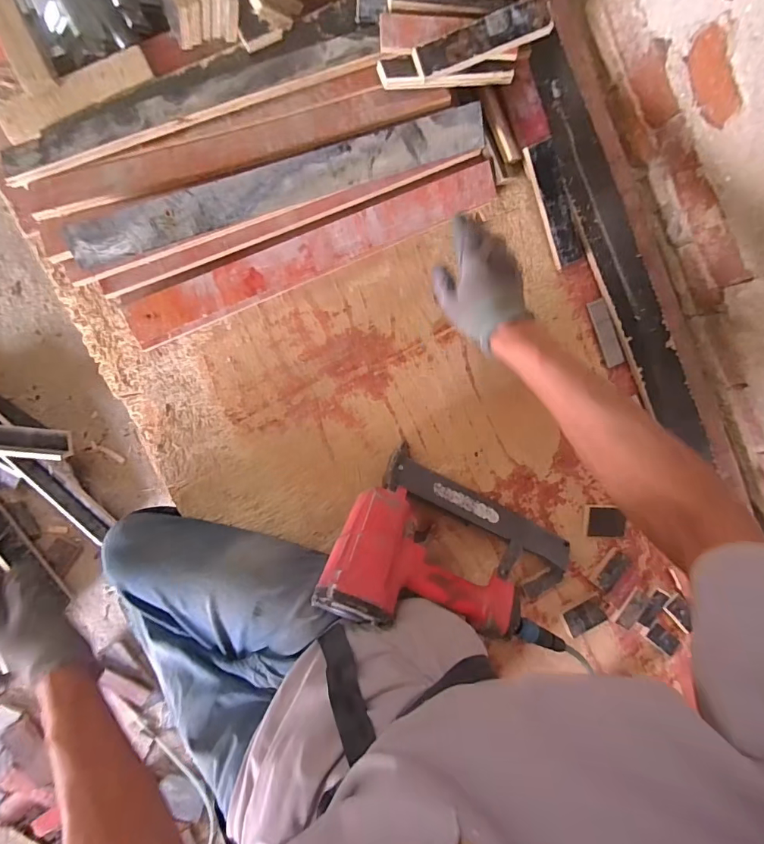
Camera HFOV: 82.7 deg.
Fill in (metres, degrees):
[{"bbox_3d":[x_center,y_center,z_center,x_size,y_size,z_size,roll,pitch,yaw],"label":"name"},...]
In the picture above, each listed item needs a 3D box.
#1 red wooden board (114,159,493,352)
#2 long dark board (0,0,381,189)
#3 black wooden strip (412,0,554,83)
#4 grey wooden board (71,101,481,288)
[{"bbox_3d":[-0.082,-0.219,0.563,0.495,0.015,0.055,-24,117,-4],"label":"red wooden board"},{"bbox_3d":[-0.227,-0.402,0.529,0.456,0.016,0.108,-21,72,-4],"label":"long dark board"},{"bbox_3d":[0.117,-0.444,0.502,0.163,0.013,0.037,-22,126,0],"label":"black wooden strip"},{"bbox_3d":[-0.115,-0.279,0.519,0.502,0.013,0.056,-21,129,-5],"label":"grey wooden board"}]

